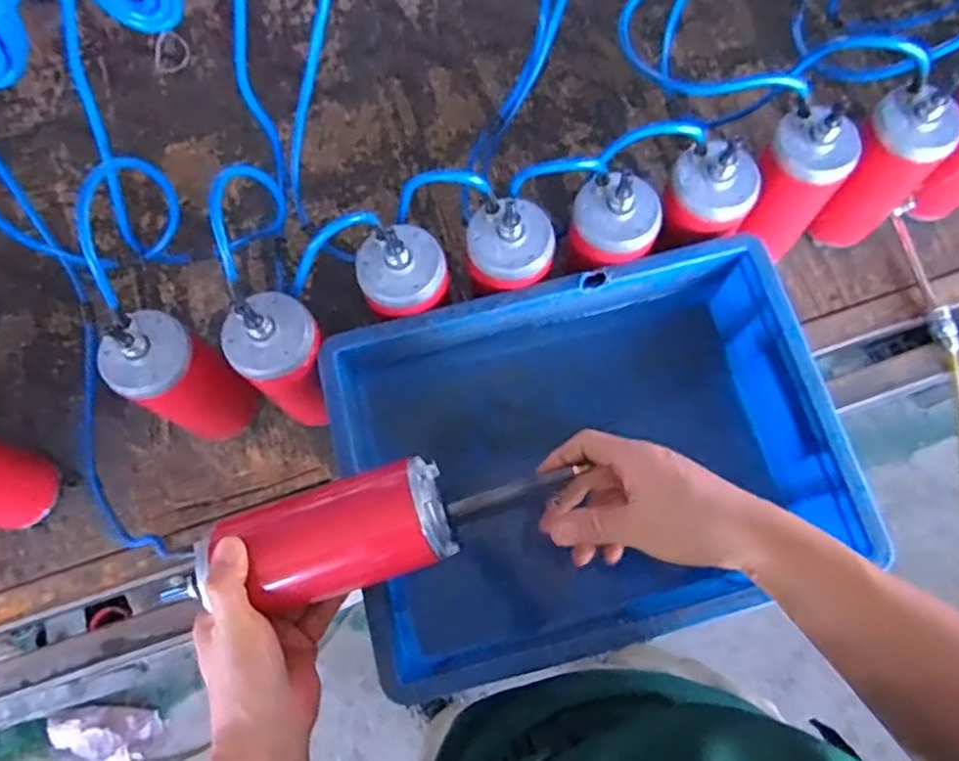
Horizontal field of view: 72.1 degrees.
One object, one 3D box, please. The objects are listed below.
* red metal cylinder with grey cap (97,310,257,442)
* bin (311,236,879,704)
[{"bbox_3d":[-0.270,0.002,0.612,0.065,0.189,0.067,-1,73,2],"label":"red metal cylinder with grey cap"},{"bbox_3d":[0.091,0.072,0.600,0.399,0.144,0.297,-16,73,-3],"label":"bin"}]

